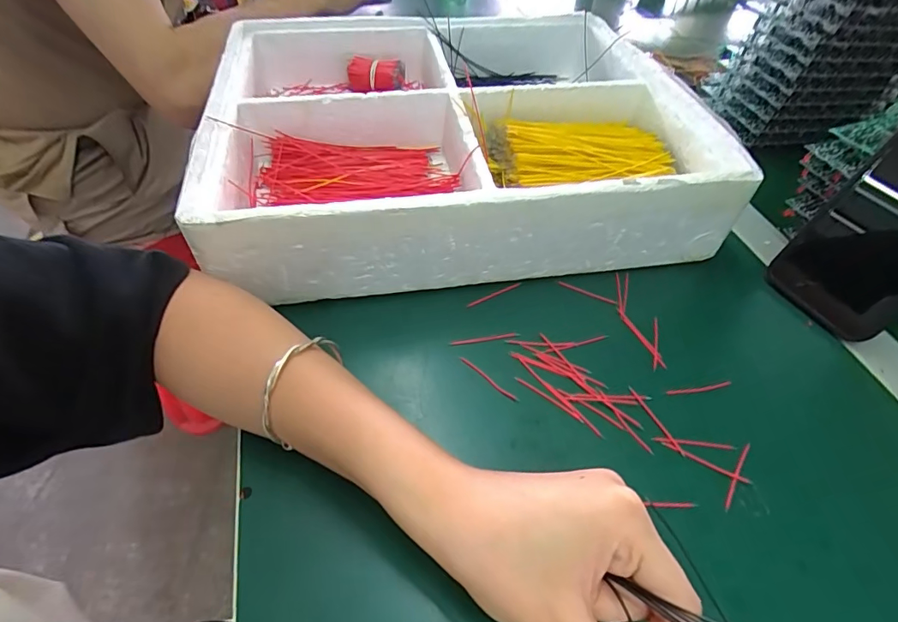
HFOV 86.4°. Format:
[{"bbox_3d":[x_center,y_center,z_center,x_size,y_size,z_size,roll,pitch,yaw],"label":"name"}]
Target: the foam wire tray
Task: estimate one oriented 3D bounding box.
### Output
[{"bbox_3d":[0.001,-0.164,0.423,0.376,0.079,0.322,-7,50,-7],"label":"foam wire tray"}]

